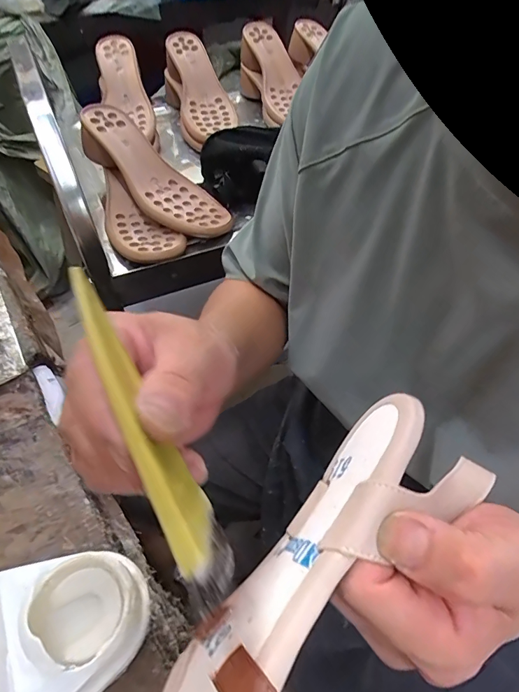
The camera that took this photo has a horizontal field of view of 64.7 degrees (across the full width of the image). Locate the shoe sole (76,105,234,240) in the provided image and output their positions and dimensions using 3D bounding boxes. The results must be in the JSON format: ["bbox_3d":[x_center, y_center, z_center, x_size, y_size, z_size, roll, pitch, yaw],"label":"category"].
[{"bbox_3d":[-0.143,-0.230,0.541,0.245,0.033,0.090,47,60,4],"label":"shoe sole"}]

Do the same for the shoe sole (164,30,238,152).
[{"bbox_3d":[-0.102,-0.444,0.720,0.100,0.046,0.250,-12,74,-12],"label":"shoe sole"}]

